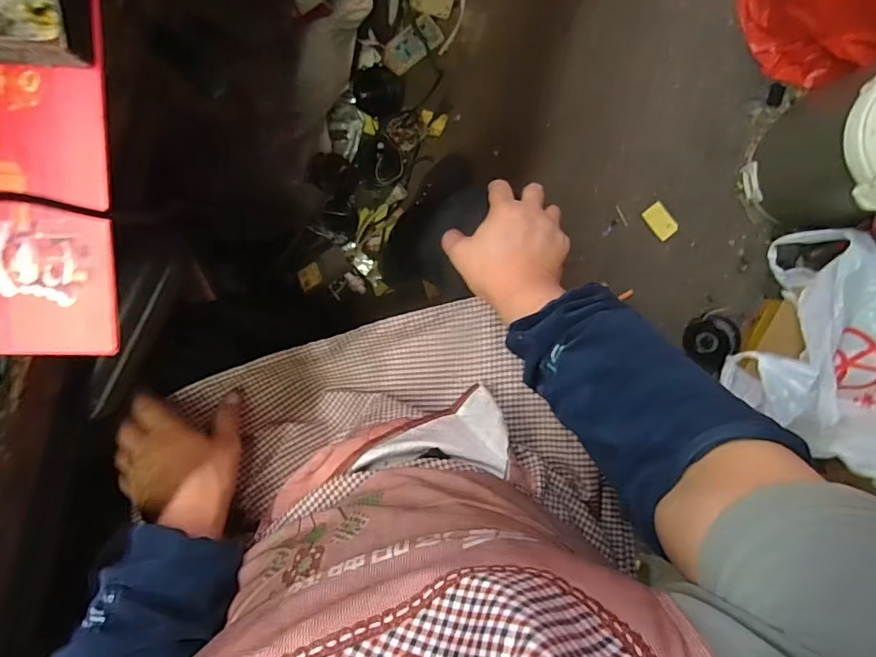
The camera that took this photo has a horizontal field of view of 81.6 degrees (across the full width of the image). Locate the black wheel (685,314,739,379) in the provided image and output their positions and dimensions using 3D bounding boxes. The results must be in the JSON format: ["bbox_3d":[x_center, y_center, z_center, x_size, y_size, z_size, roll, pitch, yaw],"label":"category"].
[{"bbox_3d":[0.544,0.029,1.015,0.062,0.102,0.109,10,96,0],"label":"black wheel"}]

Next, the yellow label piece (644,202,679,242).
[{"bbox_3d":[0.458,-0.219,1.040,0.048,0.006,0.070,-38,94,4],"label":"yellow label piece"}]

